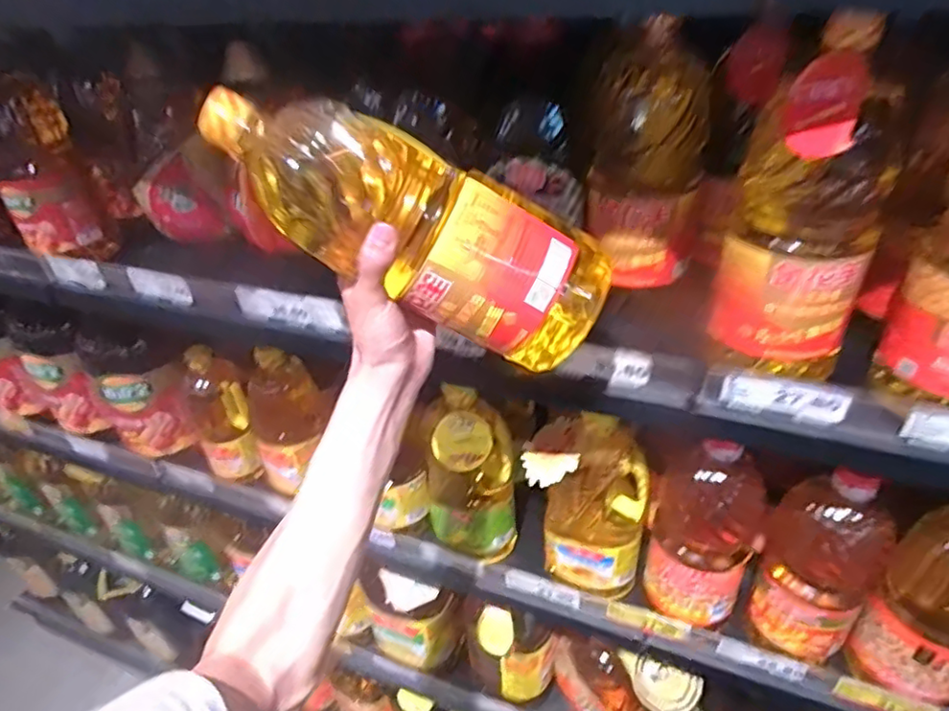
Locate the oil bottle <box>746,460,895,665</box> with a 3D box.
[{"bbox_3d":[0.362,0.226,0.644,0.104,0.248,0.081,26,48,34],"label":"oil bottle"}]

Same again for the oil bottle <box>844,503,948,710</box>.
[{"bbox_3d":[0.464,0.245,0.596,0.109,0.236,0.084,24,47,33],"label":"oil bottle"}]

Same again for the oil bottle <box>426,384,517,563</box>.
[{"bbox_3d":[-0.008,0.144,0.776,0.112,0.255,0.098,-6,38,0],"label":"oil bottle"}]

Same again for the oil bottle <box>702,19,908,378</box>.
[{"bbox_3d":[0.257,-0.104,0.469,0.108,0.248,0.093,-19,40,-17],"label":"oil bottle"}]

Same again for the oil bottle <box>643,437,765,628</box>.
[{"bbox_3d":[0.252,0.190,0.665,0.104,0.234,0.091,12,41,22],"label":"oil bottle"}]

